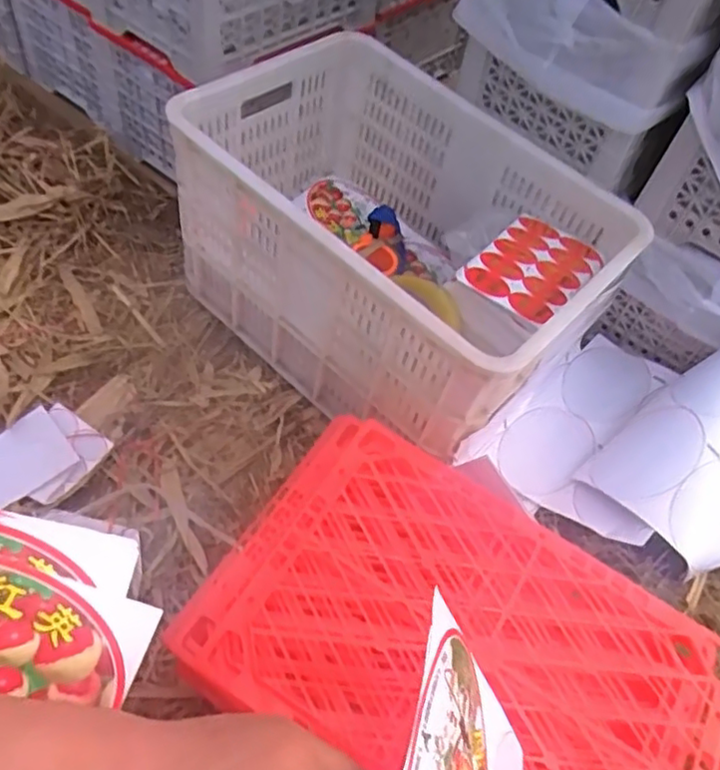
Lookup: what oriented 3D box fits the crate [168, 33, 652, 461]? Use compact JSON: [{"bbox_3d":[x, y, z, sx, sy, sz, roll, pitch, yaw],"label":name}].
[{"bbox_3d":[0.055,-0.202,0.877,0.384,0.282,0.529,-36,67,-28],"label":"crate"}]

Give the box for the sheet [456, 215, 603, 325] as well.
[{"bbox_3d":[0.220,-0.150,0.807,0.123,0.021,0.209,36,52,16],"label":"sheet"}]

